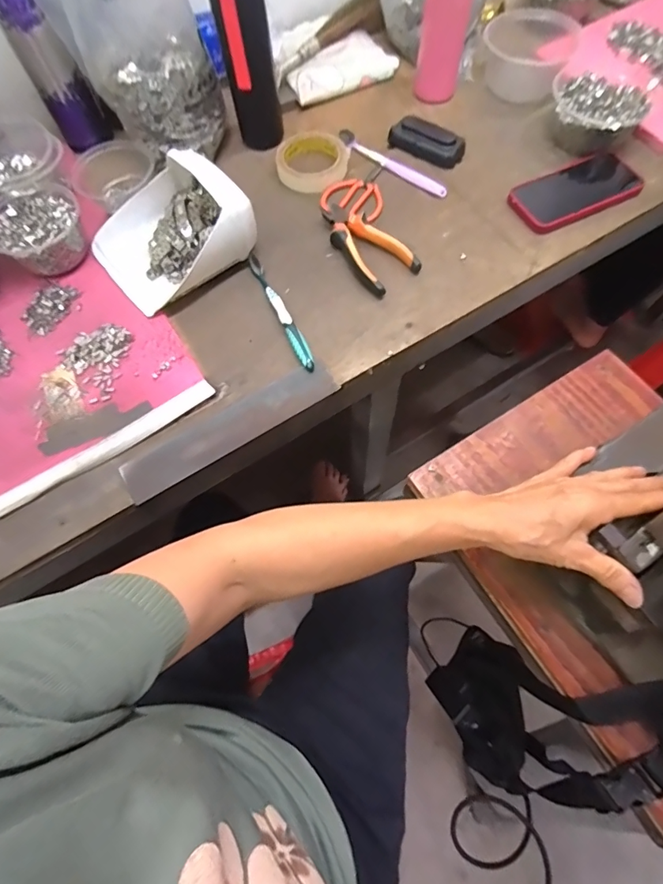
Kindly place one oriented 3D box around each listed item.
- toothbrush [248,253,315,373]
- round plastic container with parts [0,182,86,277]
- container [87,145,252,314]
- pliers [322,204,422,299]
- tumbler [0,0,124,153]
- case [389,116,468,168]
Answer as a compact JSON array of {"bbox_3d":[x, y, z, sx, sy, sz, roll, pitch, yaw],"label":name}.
[{"bbox_3d":[-0.061,-0.157,0.538,0.016,0.019,0.178,-24,68,-7],"label":"toothbrush"},{"bbox_3d":[-0.365,-0.264,0.563,0.107,0.059,0.114,-1,67,3],"label":"round plastic container with parts"},{"bbox_3d":[-0.200,-0.258,0.549,0.169,0.094,0.163,-40,70,-13],"label":"container"},{"bbox_3d":[0.037,-0.251,0.568,0.067,0.027,0.148,-41,71,-13],"label":"pliers"},{"bbox_3d":[-0.365,-0.505,0.586,0.077,0.210,0.067,-32,69,-10],"label":"tumbler"},{"bbox_3d":[0.136,-0.426,0.634,0.105,0.022,0.055,37,74,17],"label":"case"}]

